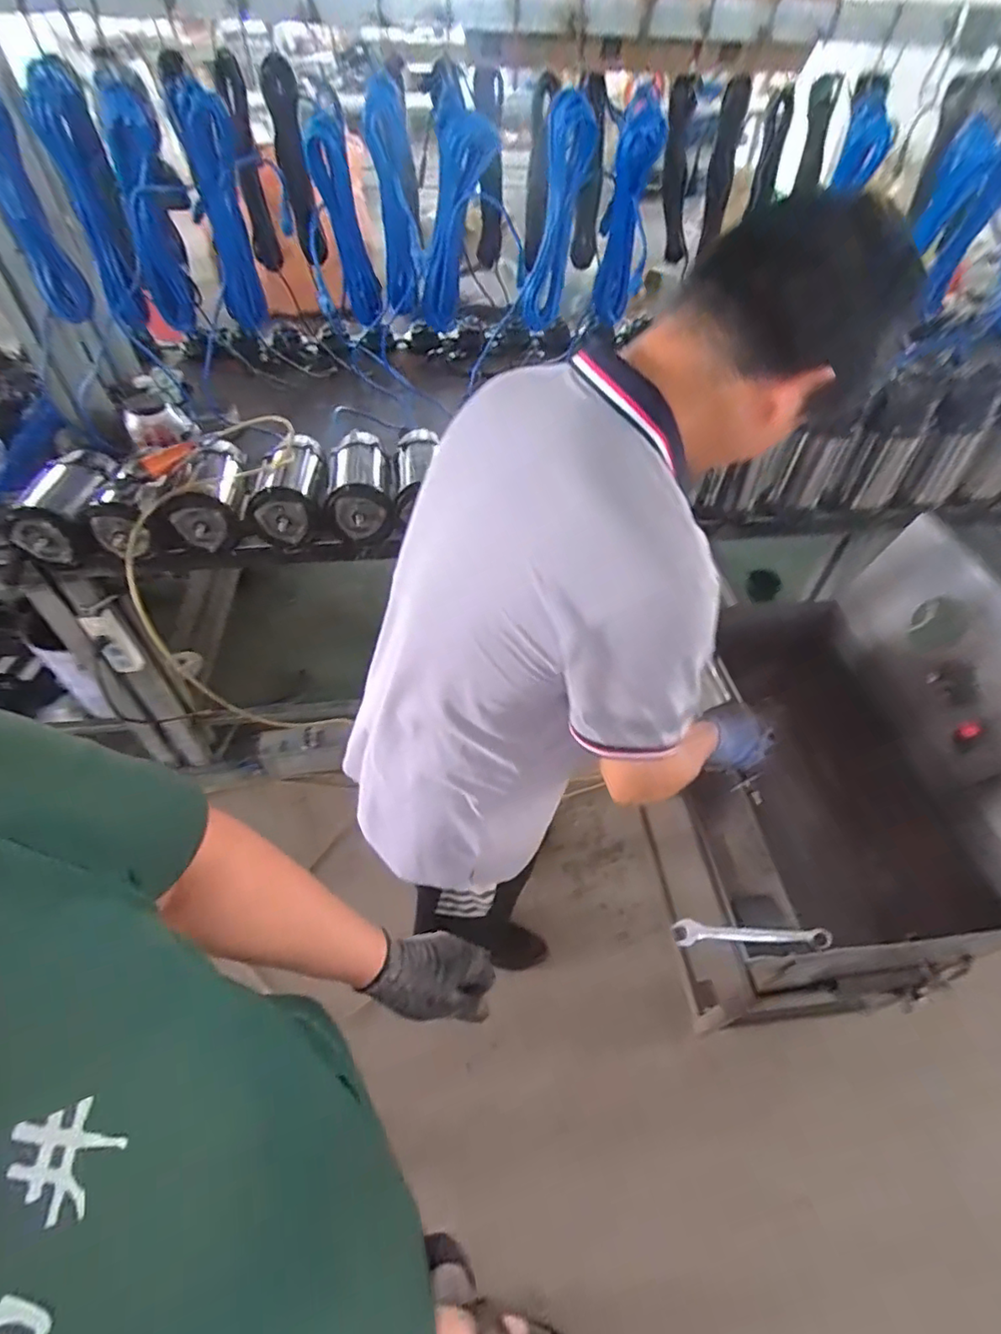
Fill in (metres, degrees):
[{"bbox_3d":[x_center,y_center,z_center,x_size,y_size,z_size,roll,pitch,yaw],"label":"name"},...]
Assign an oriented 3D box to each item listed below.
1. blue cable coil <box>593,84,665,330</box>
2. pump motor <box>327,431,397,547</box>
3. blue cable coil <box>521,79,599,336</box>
[{"bbox_3d":[0.254,-0.898,1.167,0.092,0.374,0.158,8,49,5],"label":"blue cable coil"},{"bbox_3d":[-0.299,-0.388,1.241,0.125,0.114,0.258,-8,50,-9],"label":"pump motor"},{"bbox_3d":[0.116,-0.883,1.175,0.094,0.428,0.058,-12,71,-12],"label":"blue cable coil"}]

